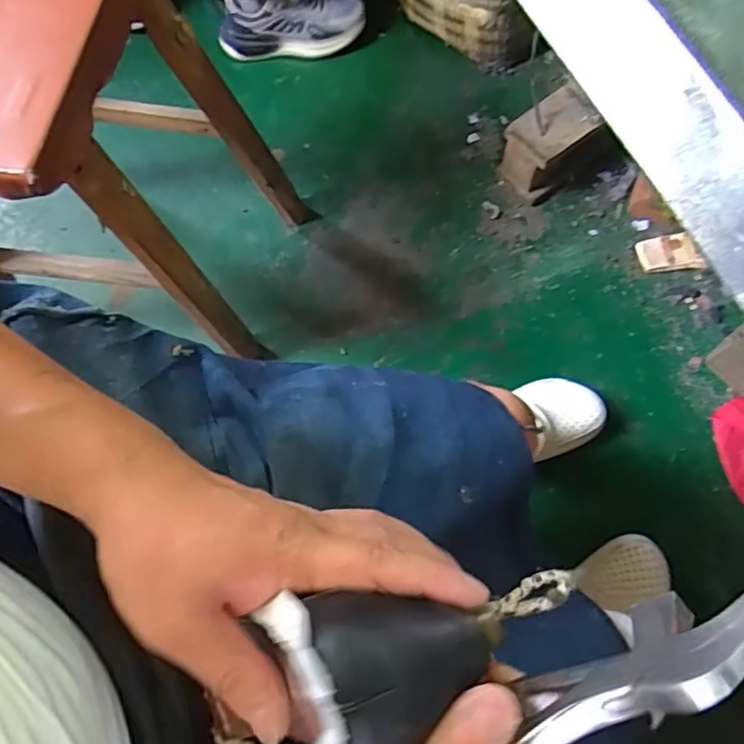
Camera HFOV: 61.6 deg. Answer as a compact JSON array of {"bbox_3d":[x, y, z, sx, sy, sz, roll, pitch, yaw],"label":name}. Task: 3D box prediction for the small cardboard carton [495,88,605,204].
[{"bbox_3d":[0.297,-0.388,1.074,0.136,0.132,0.096,-29,72,-8],"label":"small cardboard carton"}]

